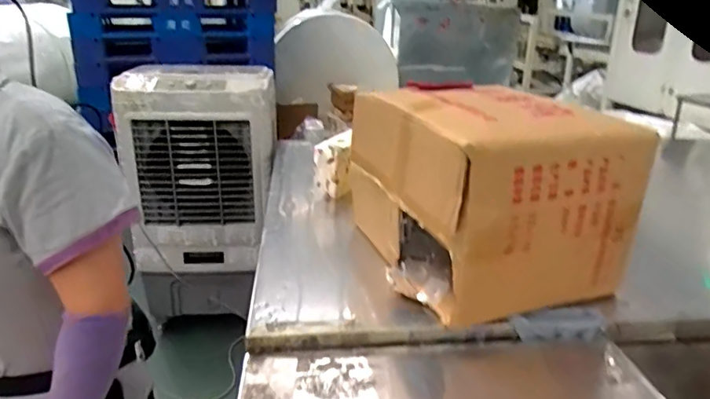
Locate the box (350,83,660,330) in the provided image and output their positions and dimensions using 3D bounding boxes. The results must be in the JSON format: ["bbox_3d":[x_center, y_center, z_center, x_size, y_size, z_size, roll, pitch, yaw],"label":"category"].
[{"bbox_3d":[0.278,-0.032,1.157,0.413,0.382,0.510,-7,23,-21],"label":"box"}]

